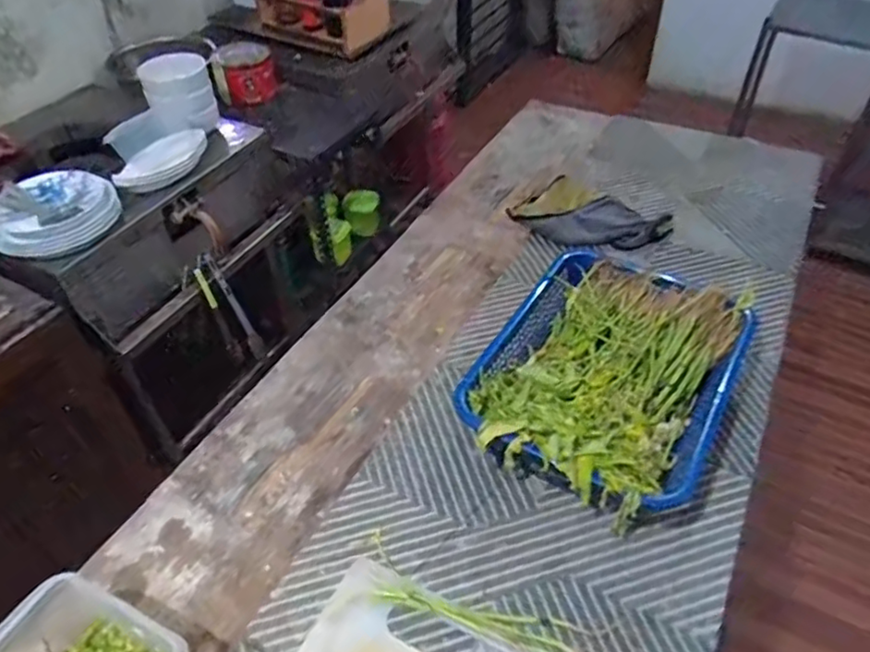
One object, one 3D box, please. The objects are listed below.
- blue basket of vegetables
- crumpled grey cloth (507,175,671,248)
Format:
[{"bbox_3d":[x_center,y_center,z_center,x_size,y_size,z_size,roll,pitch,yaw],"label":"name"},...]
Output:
[{"bbox_3d":[0.200,0.064,0.752,0.262,0.098,0.324,21,50,23],"label":"blue basket of vegetables"},{"bbox_3d":[0.243,-0.178,1.023,0.237,0.058,0.113,21,50,23],"label":"crumpled grey cloth"}]

